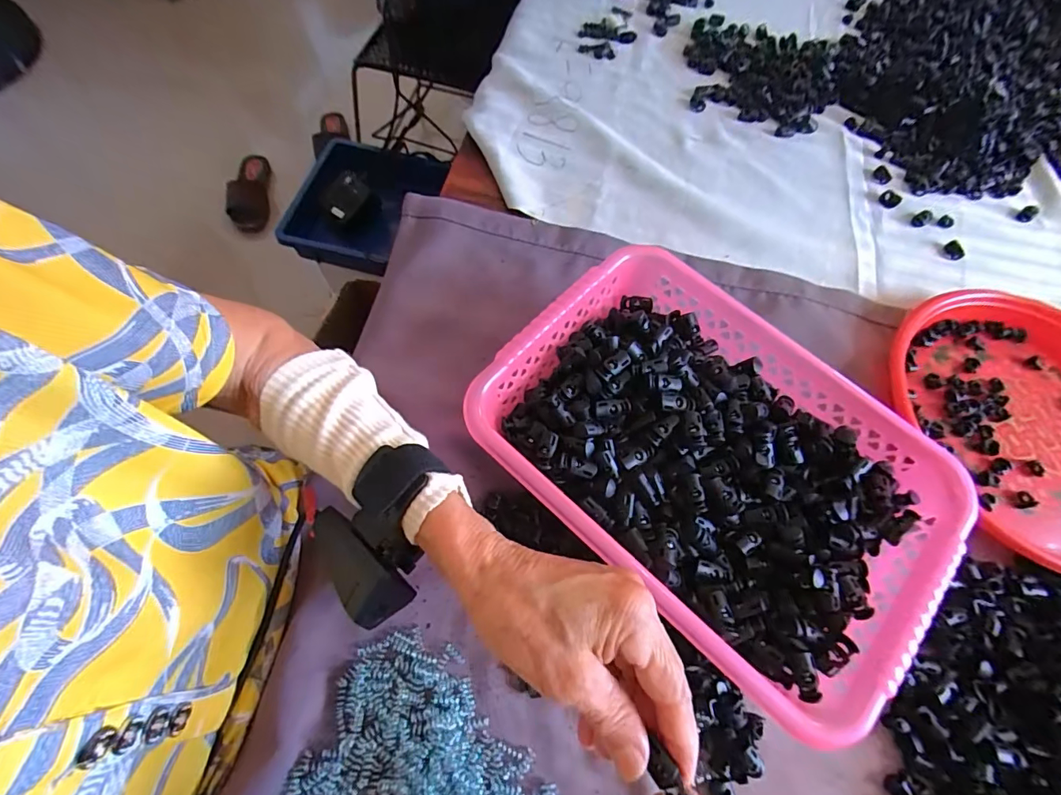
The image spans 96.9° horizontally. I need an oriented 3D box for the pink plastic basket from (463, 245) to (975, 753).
[{"bbox_3d":[0.126,0.046,0.348,0.303,0.075,0.215,40,71,14],"label":"pink plastic basket"}]

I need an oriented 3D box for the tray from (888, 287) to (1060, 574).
[{"bbox_3d":[0.457,0.013,0.411,0.245,0.032,0.246,-18,70,-11],"label":"tray"}]

